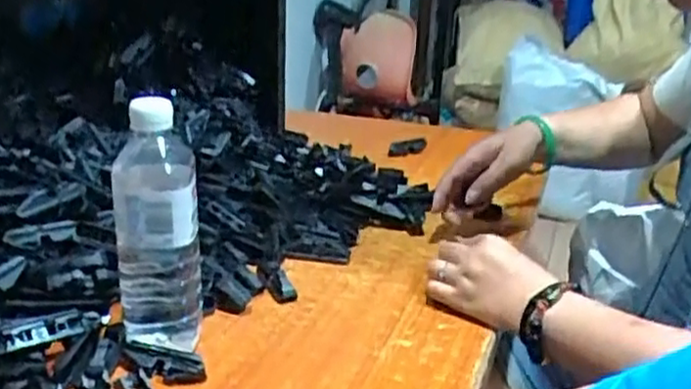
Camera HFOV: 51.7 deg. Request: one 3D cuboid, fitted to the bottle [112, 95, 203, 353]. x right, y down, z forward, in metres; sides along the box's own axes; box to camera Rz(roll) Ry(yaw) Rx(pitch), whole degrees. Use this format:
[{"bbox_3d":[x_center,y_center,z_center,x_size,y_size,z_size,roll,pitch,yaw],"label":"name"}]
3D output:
[{"bbox_3d":[-0.153,0.025,0.583,0.063,0.203,0.063,-2,22,-14],"label":"bottle"}]

